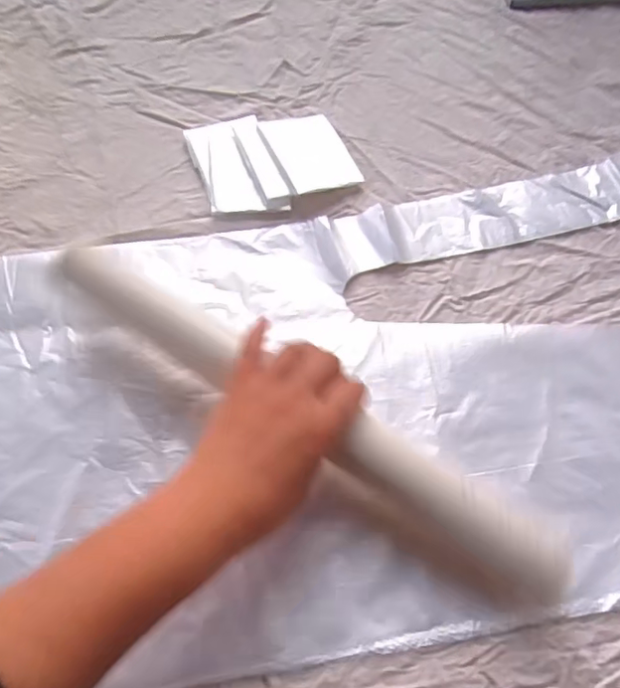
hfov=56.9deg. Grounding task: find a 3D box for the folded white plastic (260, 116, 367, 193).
[{"bbox_3d":[-0.002,-0.162,0.483,0.065,0.017,0.084,-22,67,-12],"label":"folded white plastic"}]

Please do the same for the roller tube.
[{"bbox_3d":[-0.002,0.042,0.361,0.358,0.041,0.049,32,68,10],"label":"roller tube"}]

